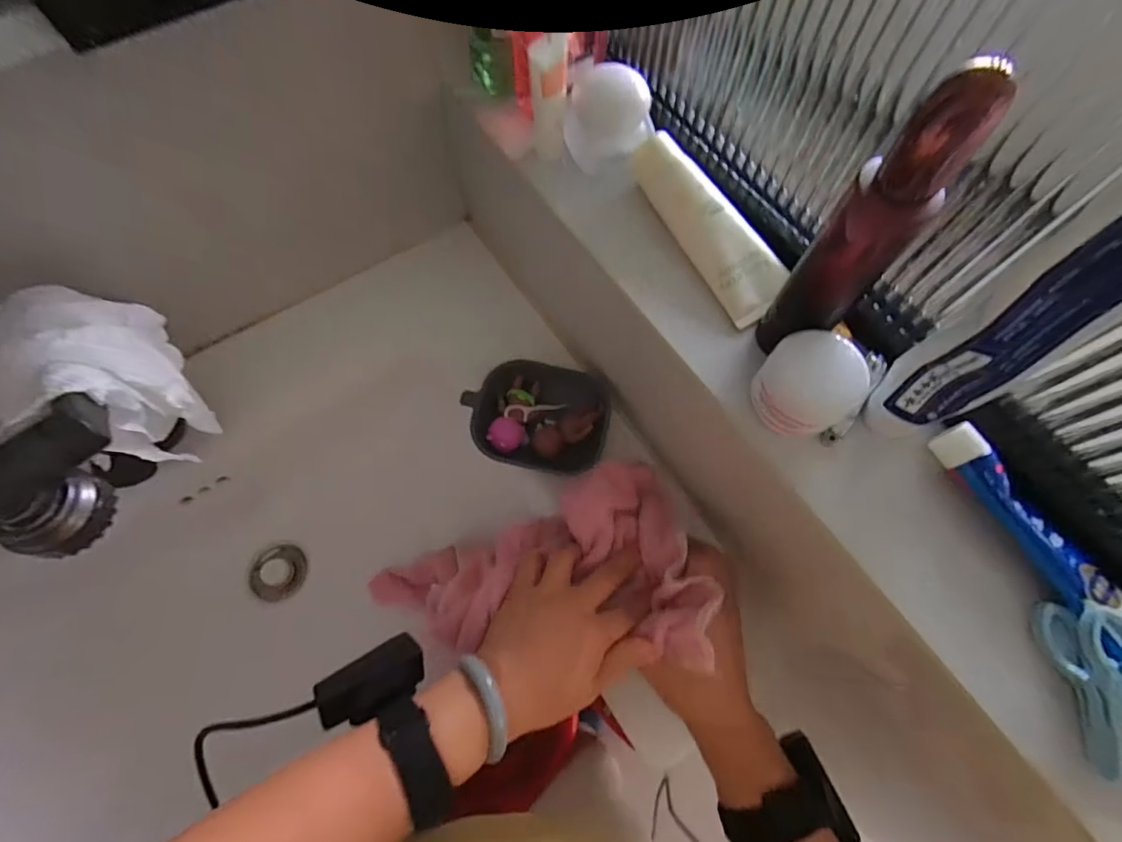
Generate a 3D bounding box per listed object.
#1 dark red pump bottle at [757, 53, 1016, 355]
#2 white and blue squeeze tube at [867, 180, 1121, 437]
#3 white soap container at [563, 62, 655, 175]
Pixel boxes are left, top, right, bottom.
[{"bbox_3d":[0.156,-0.092,0.272,0.030,0.175,0.037,-39,74,-14],"label":"dark red pump bottle"},{"bbox_3d":[0.217,-0.049,0.235,0.035,0.201,0.043,-20,70,-8],"label":"white and blue squeeze tube"},{"bbox_3d":[0.039,-0.237,0.404,0.067,0.052,0.059,-24,71,-10],"label":"white soap container"}]

